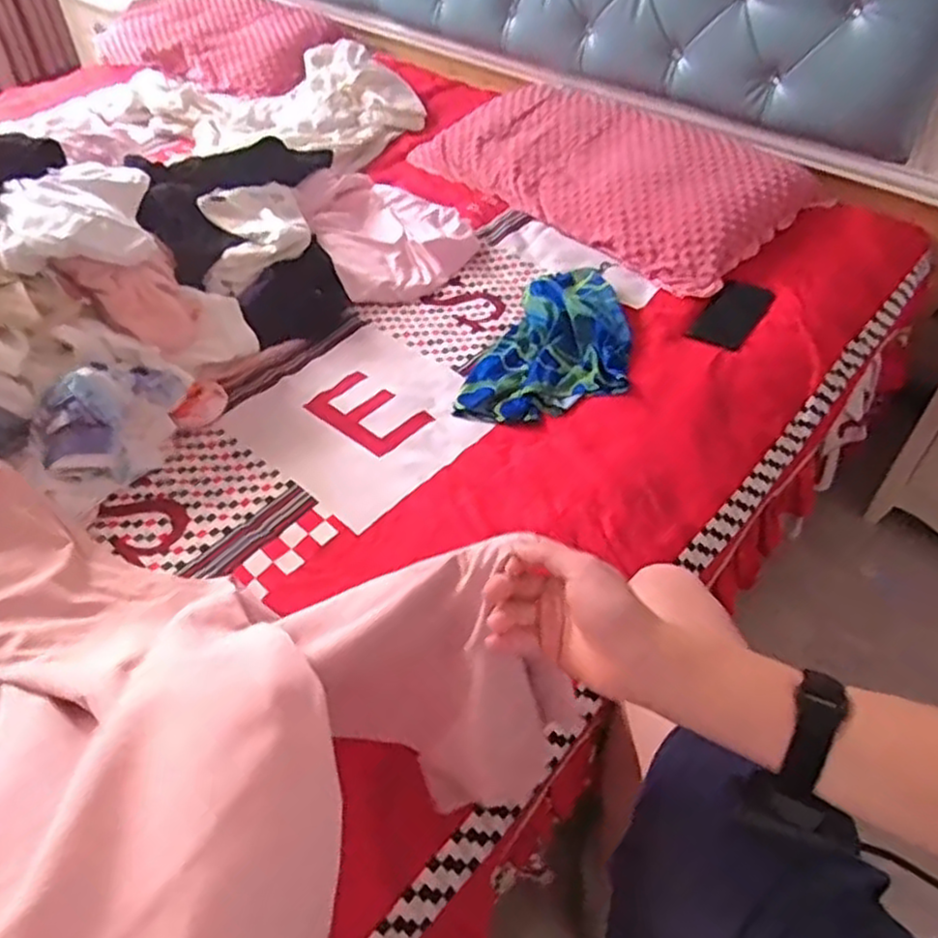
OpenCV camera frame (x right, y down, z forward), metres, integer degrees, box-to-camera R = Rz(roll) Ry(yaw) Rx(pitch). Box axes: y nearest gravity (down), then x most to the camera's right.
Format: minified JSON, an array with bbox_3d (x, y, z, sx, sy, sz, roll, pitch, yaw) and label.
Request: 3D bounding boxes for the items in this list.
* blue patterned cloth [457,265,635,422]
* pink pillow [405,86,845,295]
[{"bbox_3d":[0.136,-0.190,1.096,0.216,0.041,0.344,15,49,14],"label":"blue patterned cloth"},{"bbox_3d":[0.260,-0.570,1.385,0.399,0.091,0.697,-29,53,-24],"label":"pink pillow"}]

